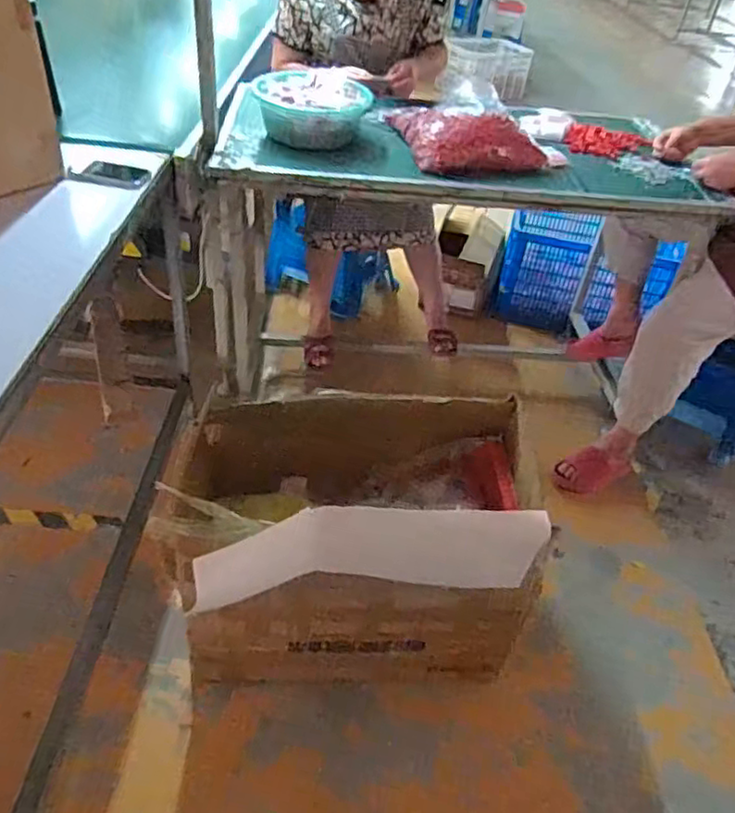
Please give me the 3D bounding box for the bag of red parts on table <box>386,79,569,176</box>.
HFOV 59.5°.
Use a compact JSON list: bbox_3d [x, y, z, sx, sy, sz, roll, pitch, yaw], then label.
[{"bbox_3d":[0.271,-0.683,1.569,0.377,0.128,0.276,-10,43,-18],"label":"bag of red parts on table"}]

